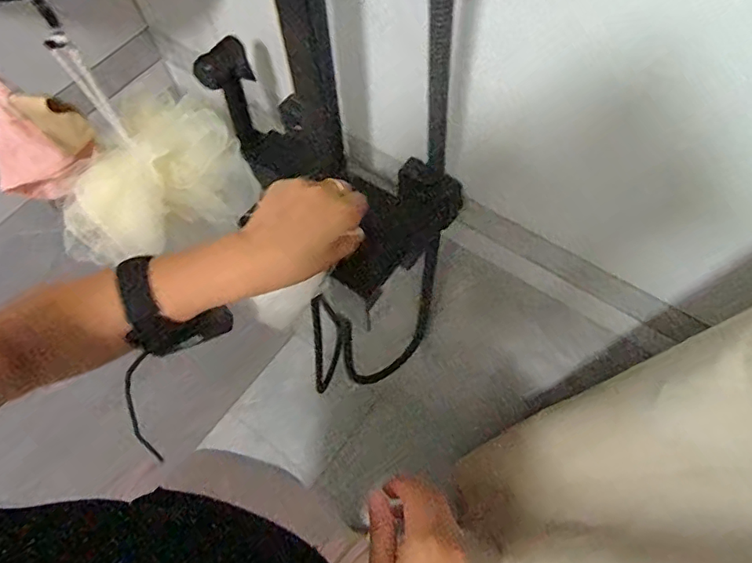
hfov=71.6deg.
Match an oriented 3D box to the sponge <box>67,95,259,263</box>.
[{"bbox_3d":[-0.211,-0.086,0.479,0.097,0.093,0.168,39,71,20],"label":"sponge"}]

